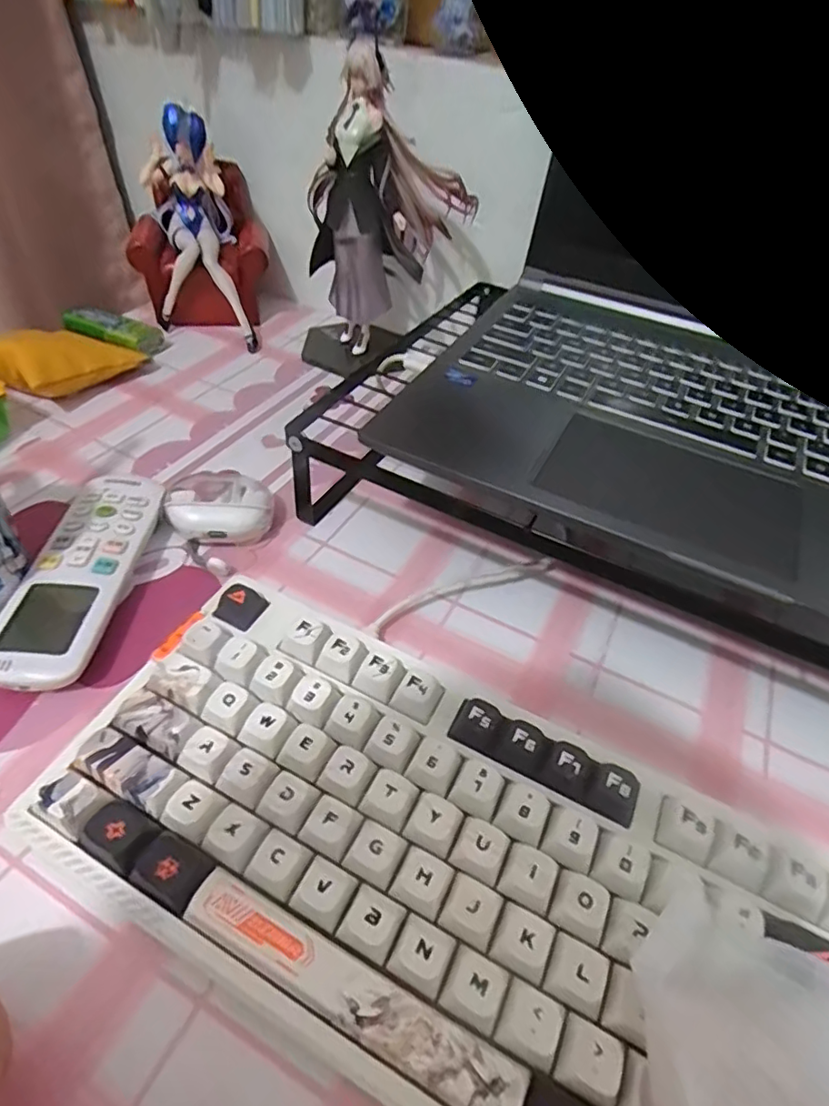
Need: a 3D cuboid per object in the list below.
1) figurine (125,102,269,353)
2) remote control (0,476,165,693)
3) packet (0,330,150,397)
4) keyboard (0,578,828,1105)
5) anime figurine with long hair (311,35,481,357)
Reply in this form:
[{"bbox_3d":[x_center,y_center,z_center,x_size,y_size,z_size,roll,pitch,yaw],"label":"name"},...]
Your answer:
[{"bbox_3d":[-0.186,-0.277,0.493,0.110,0.157,0.113,-6,47,-12],"label":"figurine"},{"bbox_3d":[-0.173,0.012,0.300,0.047,0.023,0.134,5,45,-2],"label":"remote control"},{"bbox_3d":[-0.256,-0.139,0.416,0.116,0.043,0.053,-17,49,-39],"label":"packet"},{"bbox_3d":[0.050,0.132,0.197,0.375,0.038,0.131,23,47,15],"label":"keyboard"},{"bbox_3d":[-0.022,-0.245,0.432,0.107,0.191,0.062,-2,46,-9],"label":"anime figurine with long hair"}]

